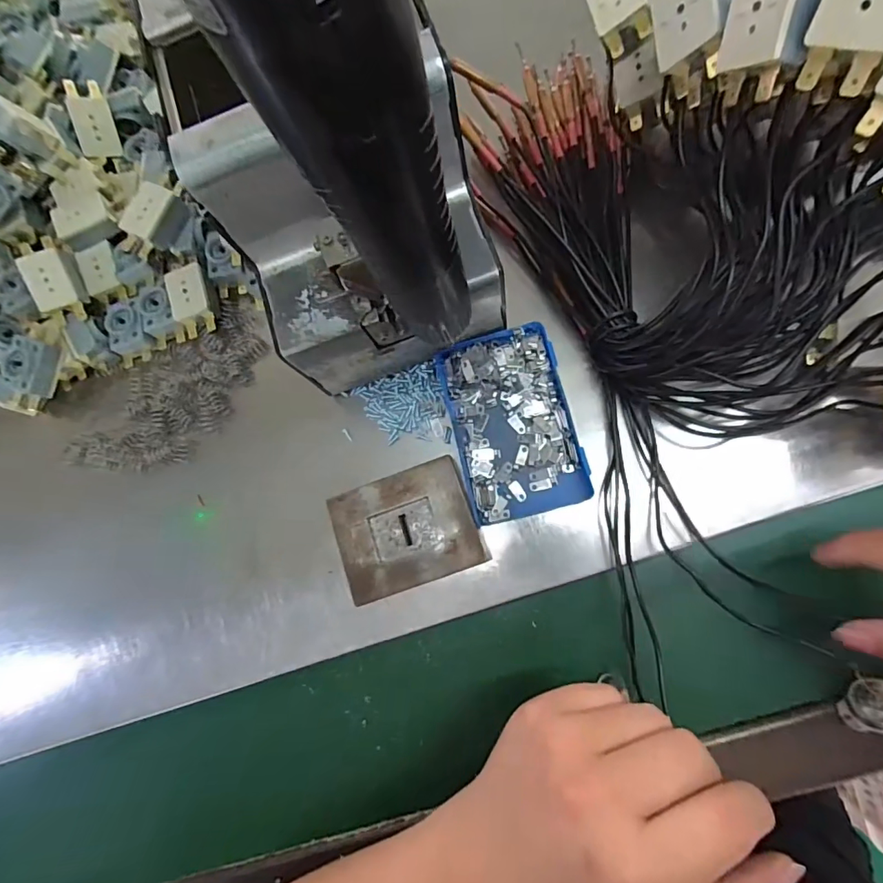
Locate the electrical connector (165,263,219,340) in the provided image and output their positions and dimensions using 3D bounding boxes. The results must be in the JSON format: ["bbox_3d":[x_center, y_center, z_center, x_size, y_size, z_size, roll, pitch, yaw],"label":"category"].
[{"bbox_3d":[-0.175,-0.101,0.343,0.030,0.011,0.048,-21,77,5],"label":"electrical connector"}]

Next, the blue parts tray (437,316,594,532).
[{"bbox_3d":[0.043,-0.011,0.298,0.070,0.015,0.112,-15,78,6],"label":"blue parts tray"}]

